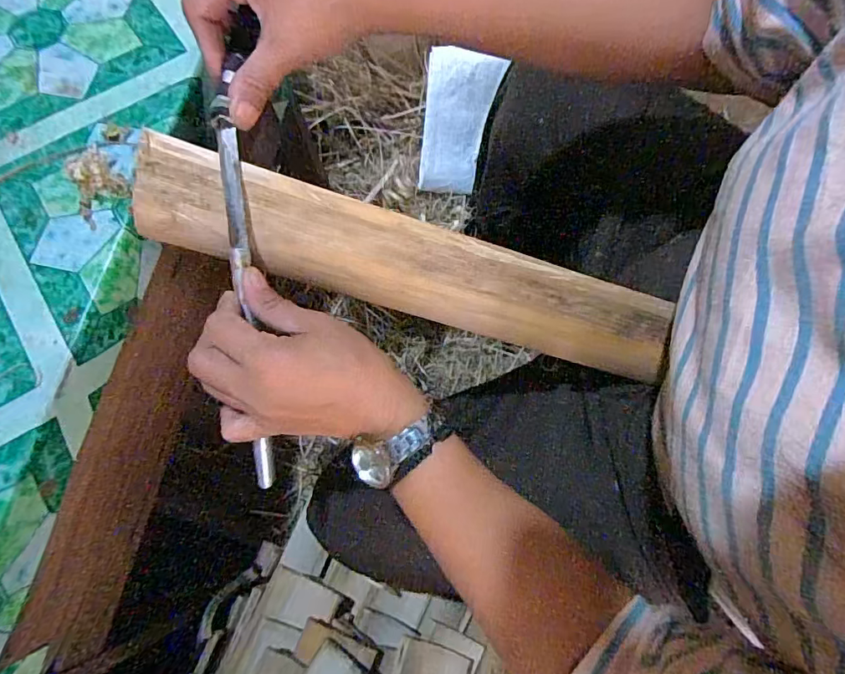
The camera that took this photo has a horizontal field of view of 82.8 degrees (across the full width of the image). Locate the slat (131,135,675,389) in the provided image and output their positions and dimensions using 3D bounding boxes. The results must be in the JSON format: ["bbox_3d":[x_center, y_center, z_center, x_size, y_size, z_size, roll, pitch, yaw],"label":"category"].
[{"bbox_3d":[0.002,-0.045,0.331,0.373,0.008,0.066,16,108,-10],"label":"slat"}]

